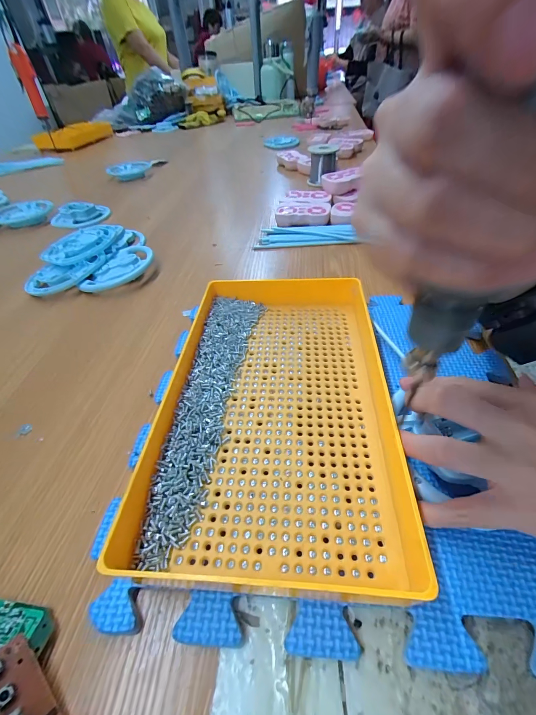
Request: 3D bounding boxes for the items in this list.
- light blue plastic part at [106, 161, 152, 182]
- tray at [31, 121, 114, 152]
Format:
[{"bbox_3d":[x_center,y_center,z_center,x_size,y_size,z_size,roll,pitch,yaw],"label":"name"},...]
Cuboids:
[{"bbox_3d":[-0.339,-0.456,0.759,0.104,0.028,0.080,-19,47,-14],"label":"light blue plastic part"},{"bbox_3d":[-0.667,-0.793,1.087,0.109,0.043,0.313,8,45,9],"label":"tray"}]

